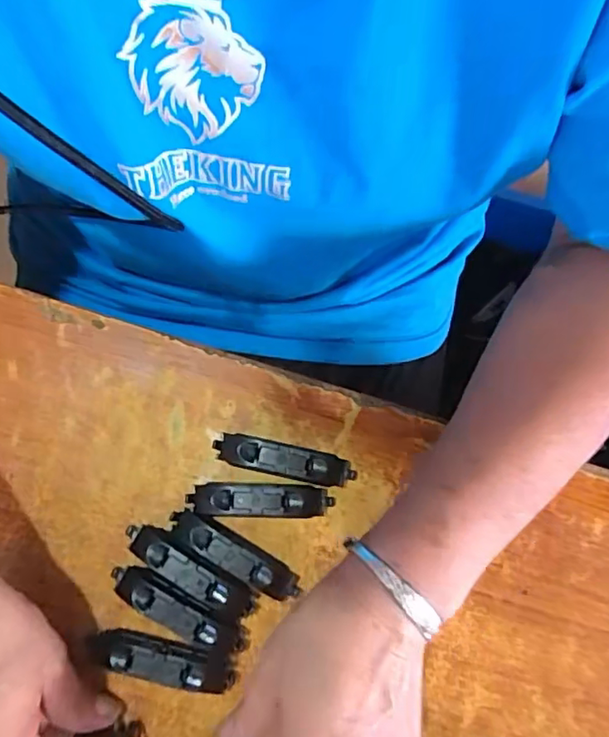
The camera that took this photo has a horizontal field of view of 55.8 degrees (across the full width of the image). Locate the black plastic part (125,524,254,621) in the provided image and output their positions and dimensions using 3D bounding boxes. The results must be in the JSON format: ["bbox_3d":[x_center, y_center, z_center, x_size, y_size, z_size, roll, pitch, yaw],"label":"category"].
[{"bbox_3d":[-0.064,0.113,0.323,0.080,0.018,0.022,33,80,5],"label":"black plastic part"}]

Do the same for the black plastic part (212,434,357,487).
[{"bbox_3d":[-0.012,0.054,0.334,0.081,0.017,0.018,12,79,1],"label":"black plastic part"}]

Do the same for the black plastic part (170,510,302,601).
[{"bbox_3d":[-0.039,0.104,0.324,0.080,0.018,0.019,32,80,5],"label":"black plastic part"}]

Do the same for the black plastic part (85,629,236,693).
[{"bbox_3d":[-0.079,0.158,0.313,0.081,0.020,0.020,10,79,1],"label":"black plastic part"}]

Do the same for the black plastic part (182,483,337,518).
[{"bbox_3d":[-0.025,0.076,0.330,0.081,0.017,0.019,2,79,-1],"label":"black plastic part"}]

